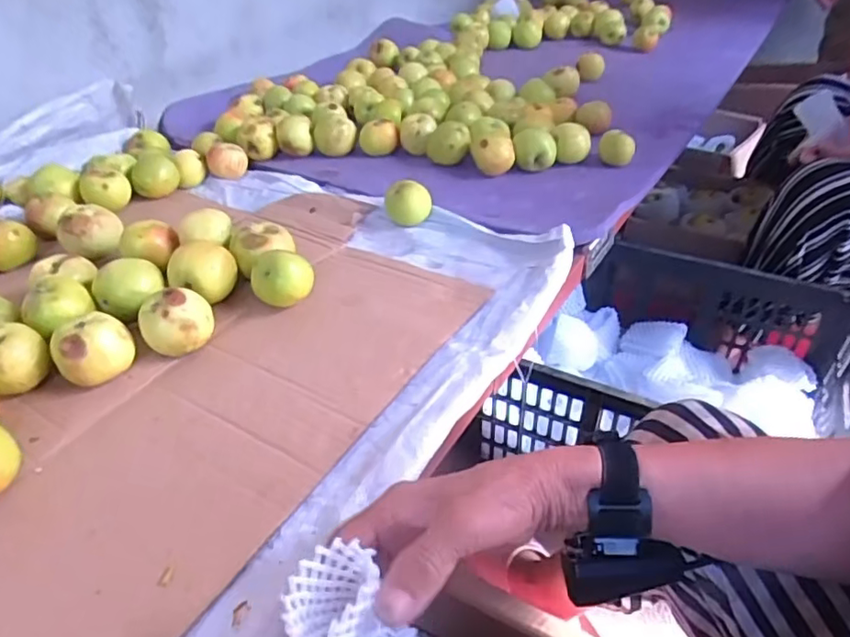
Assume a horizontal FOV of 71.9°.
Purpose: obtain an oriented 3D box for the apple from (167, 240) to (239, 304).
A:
[{"bbox_3d":[-0.233,-0.047,0.616,0.066,0.063,0.061,-19,41,-19],"label":"apple"}]

